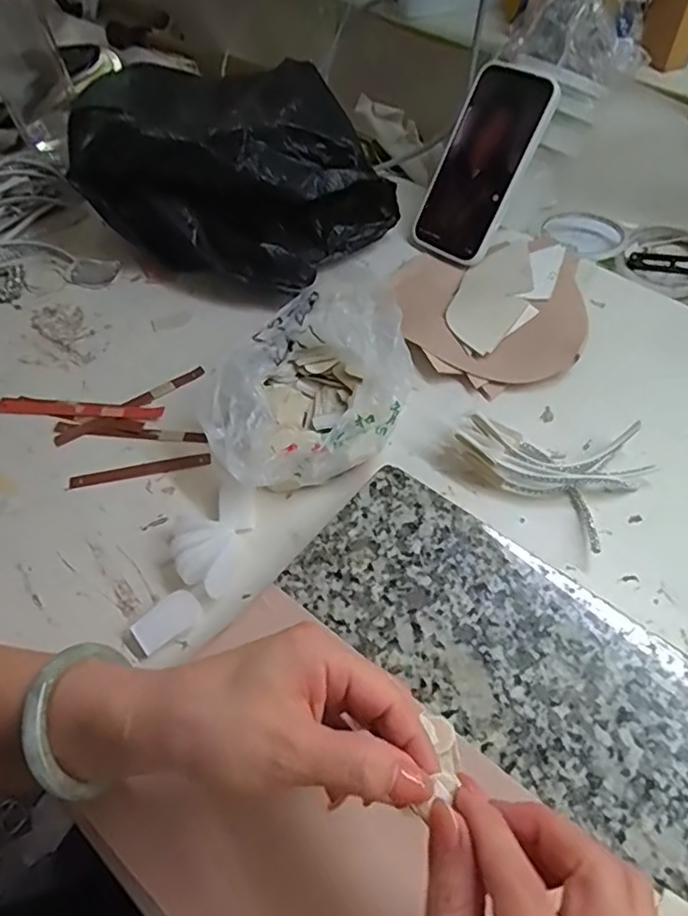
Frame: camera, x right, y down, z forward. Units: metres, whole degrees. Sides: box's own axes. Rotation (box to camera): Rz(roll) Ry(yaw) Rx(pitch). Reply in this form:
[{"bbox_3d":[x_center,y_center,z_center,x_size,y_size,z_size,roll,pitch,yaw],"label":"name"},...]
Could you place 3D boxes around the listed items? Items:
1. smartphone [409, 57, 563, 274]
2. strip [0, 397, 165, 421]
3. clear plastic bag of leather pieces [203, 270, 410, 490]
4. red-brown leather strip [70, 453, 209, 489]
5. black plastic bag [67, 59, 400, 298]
[{"bbox_3d":[0.123,-0.270,0.569,0.085,0.166,0.012,39,25,31],"label":"smartphone"},{"bbox_3d":[-0.223,-0.041,0.512,0.142,0.004,0.014,3,56,6],"label":"strip"},{"bbox_3d":[-0.027,-0.059,0.476,0.172,0.064,0.148,-23,57,-12],"label":"clear plastic bag of leather pieces"},{"bbox_3d":[-0.158,0.010,0.477,0.108,0.005,0.011,-11,56,-4],"label":"red-brown leather strip"},{"bbox_3d":[-0.133,-0.299,0.608,0.233,0.121,0.315,-38,61,-20],"label":"black plastic bag"}]

